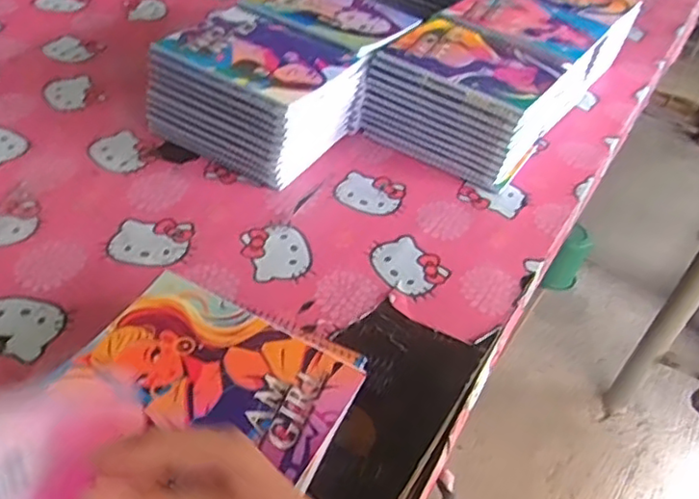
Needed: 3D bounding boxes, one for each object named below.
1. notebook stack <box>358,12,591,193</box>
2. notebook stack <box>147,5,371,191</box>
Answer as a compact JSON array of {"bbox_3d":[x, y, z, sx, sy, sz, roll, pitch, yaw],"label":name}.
[{"bbox_3d":[0.142,-0.193,0.824,0.199,0.114,0.182,26,46,19],"label":"notebook stack"},{"bbox_3d":[-0.109,-0.186,0.778,0.202,0.120,0.170,23,45,16],"label":"notebook stack"}]

